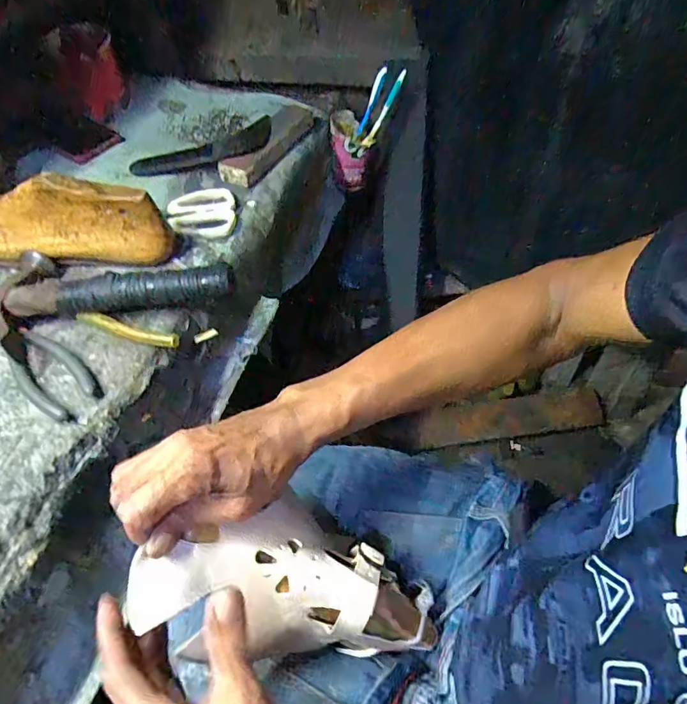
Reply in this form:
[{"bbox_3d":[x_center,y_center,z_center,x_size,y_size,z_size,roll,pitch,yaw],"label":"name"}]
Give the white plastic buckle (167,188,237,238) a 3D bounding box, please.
[{"bbox_3d":[-0.166,-0.164,0.570,0.076,0.010,0.077,-8,54,-5],"label":"white plastic buckle"}]

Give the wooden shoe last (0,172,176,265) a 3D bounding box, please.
[{"bbox_3d":[-0.308,-0.139,0.507,0.248,0.089,0.067,7,55,6],"label":"wooden shoe last"}]

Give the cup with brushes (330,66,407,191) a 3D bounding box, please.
[{"bbox_3d":[0.022,-0.341,0.741,0.079,0.197,0.063,0,51,-26],"label":"cup with brushes"}]

